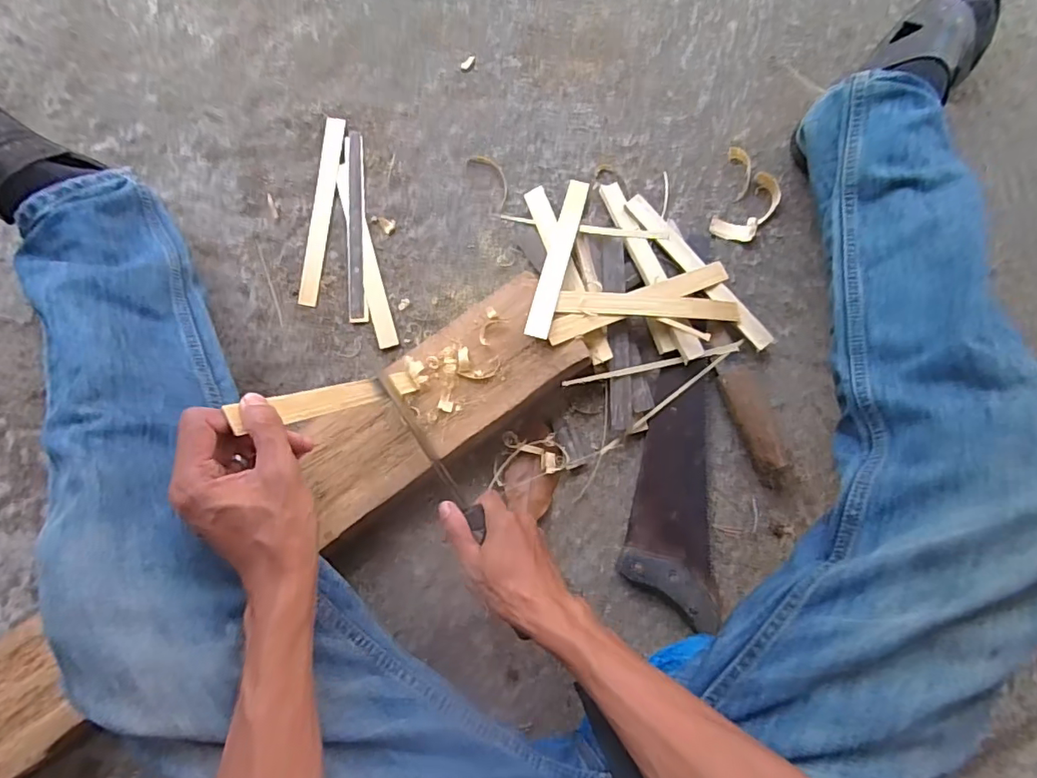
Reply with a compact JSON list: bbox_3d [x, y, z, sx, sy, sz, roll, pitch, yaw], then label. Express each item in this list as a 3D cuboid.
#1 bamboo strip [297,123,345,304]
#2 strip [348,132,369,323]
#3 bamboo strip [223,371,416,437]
[{"bbox_3d":[-0.233,-0.211,0.639,0.024,0.006,0.225,8,84,-1],"label":"bamboo strip"},{"bbox_3d":[-0.191,-0.192,0.637,0.022,0.006,0.227,-2,85,-2],"label":"strip"},{"bbox_3d":[-0.149,0.006,0.454,0.010,0.218,0.025,-30,86,20],"label":"bamboo strip"}]

